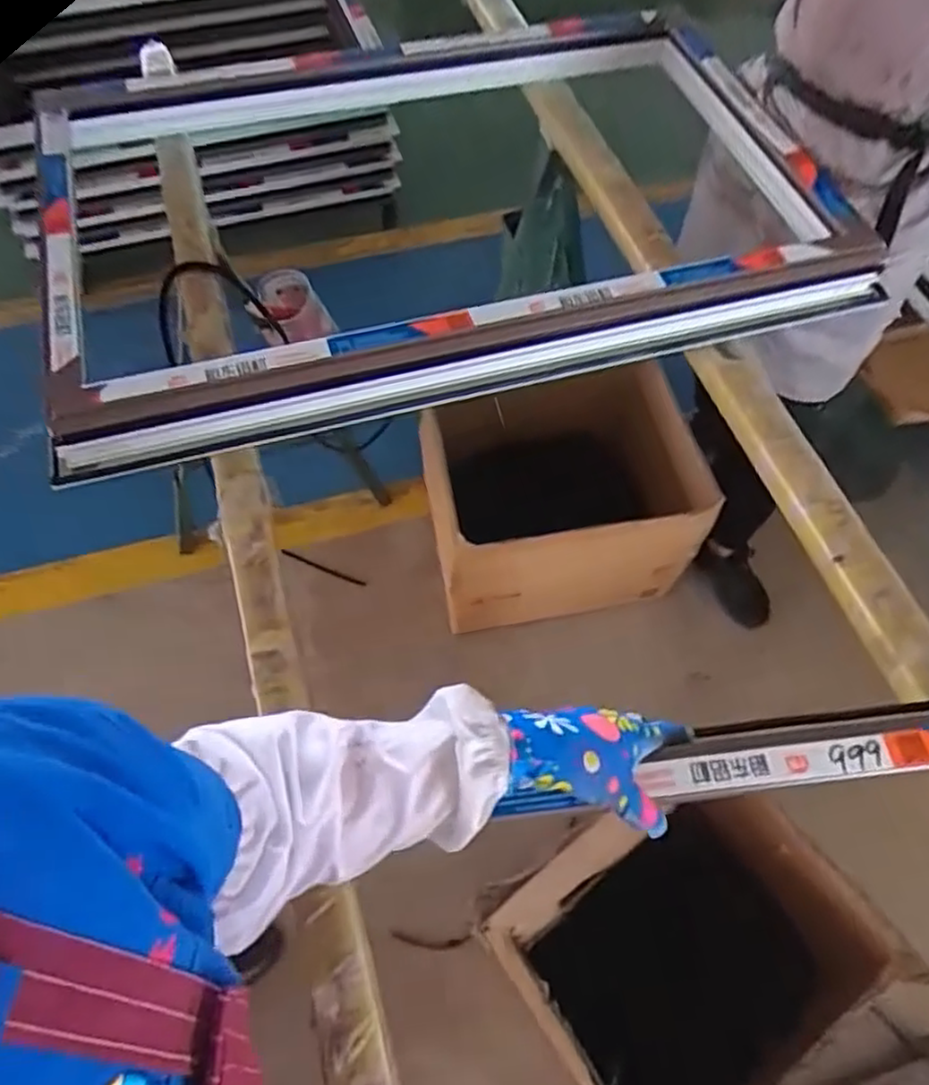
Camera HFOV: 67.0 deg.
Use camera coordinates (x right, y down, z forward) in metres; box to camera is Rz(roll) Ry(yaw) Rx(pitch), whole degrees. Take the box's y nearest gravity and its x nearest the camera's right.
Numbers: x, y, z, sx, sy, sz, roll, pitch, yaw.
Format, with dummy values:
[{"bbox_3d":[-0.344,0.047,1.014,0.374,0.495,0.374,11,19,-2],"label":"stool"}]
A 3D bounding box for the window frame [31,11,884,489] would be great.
[{"bbox_3d":[-0.035,-0.448,0.880,0.924,0.107,0.606,-14,63,-9],"label":"window frame"}]

